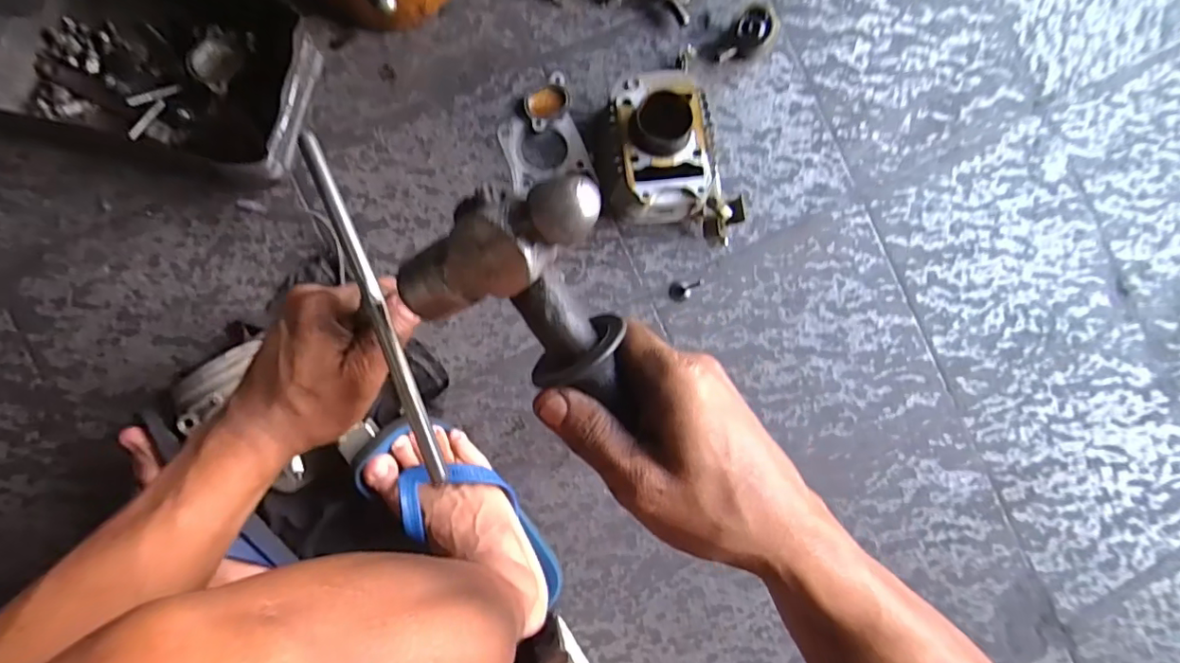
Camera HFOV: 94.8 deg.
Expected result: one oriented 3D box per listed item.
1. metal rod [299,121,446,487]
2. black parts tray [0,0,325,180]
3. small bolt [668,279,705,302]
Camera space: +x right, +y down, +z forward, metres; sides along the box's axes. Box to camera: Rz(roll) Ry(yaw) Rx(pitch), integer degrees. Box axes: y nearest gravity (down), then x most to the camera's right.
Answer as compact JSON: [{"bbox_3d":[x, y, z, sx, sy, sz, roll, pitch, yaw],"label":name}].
[{"bbox_3d":[-0.112,-0.014,0.281,0.010,0.005,0.193,-22,87,-9],"label":"metal rod"},{"bbox_3d":[-0.443,-0.264,0.525,0.316,0.083,0.178,12,86,-7],"label":"black parts tray"},{"bbox_3d":[0.114,-0.052,0.628,0.045,0.015,0.023,-27,91,-8],"label":"small bolt"}]

